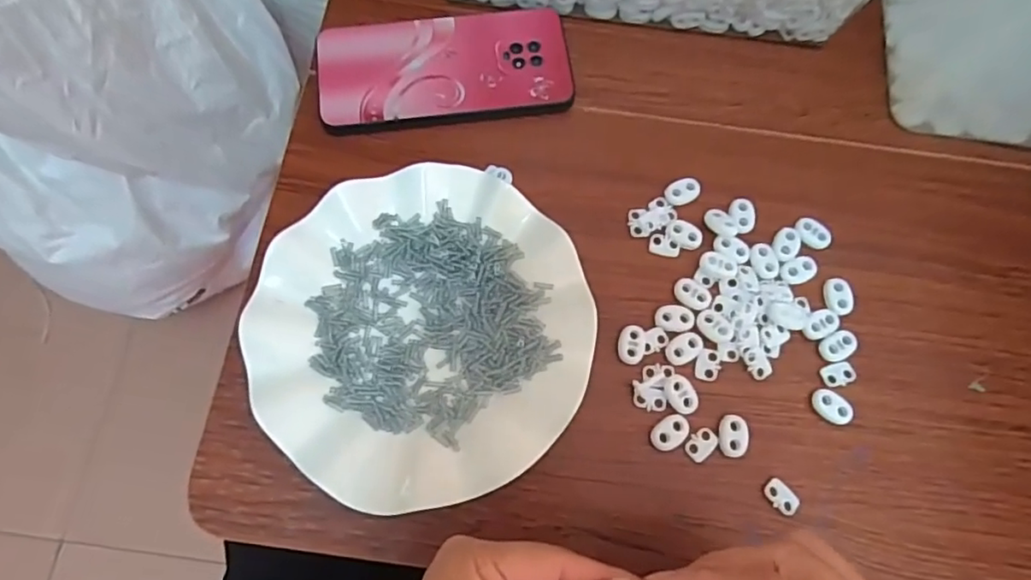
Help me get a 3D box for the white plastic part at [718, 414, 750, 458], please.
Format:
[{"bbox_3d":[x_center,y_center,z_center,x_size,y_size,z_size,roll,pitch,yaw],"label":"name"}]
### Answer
[{"bbox_3d":[0.122,0.081,0.322,0.016,0.005,0.023,1,73,-1],"label":"white plastic part"}]

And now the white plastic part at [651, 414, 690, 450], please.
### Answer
[{"bbox_3d":[0.086,0.079,0.322,0.023,0.004,0.015,-40,78,-12],"label":"white plastic part"}]

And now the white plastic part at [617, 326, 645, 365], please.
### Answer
[{"bbox_3d":[0.067,0.031,0.335,0.014,0.004,0.022,9,73,1],"label":"white plastic part"}]

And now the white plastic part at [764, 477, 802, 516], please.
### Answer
[{"bbox_3d":[0.145,0.112,0.314,0.020,0.004,0.013,43,77,10],"label":"white plastic part"}]

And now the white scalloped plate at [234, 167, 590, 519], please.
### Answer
[{"bbox_3d":[-0.050,0.021,0.325,0.178,0.029,0.180,0,73,-2],"label":"white scalloped plate"}]

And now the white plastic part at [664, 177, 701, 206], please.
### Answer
[{"bbox_3d":[0.106,-0.062,0.365,0.023,0.004,0.016,-28,76,-9],"label":"white plastic part"}]

